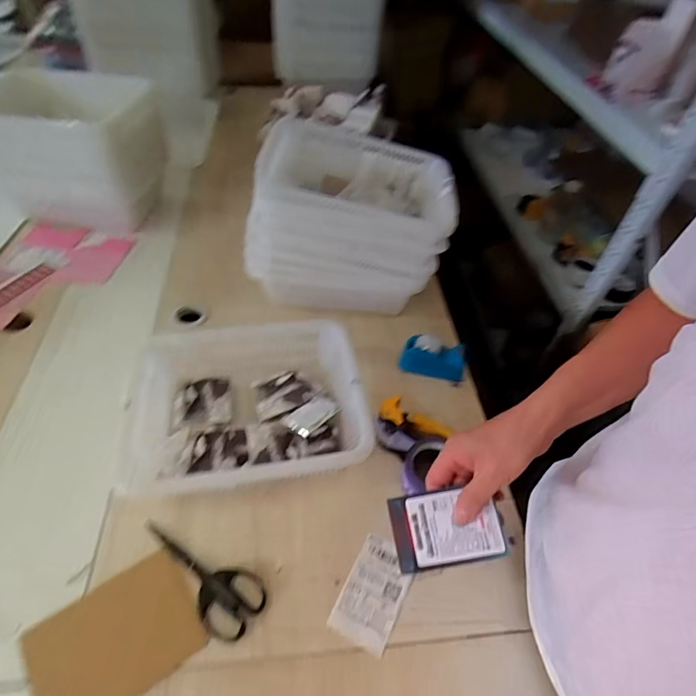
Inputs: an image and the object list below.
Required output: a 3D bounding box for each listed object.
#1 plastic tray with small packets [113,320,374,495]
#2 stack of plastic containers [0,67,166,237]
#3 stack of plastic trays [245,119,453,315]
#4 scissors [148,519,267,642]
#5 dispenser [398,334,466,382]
[{"bbox_3d":[-0.159,0.097,0.706,0.356,0.119,0.271,-5,49,-8],"label":"plastic tray with small packets"},{"bbox_3d":[-0.638,-0.465,1.065,0.334,0.292,0.271,8,48,2],"label":"stack of plastic containers"},{"bbox_3d":[0.017,-0.246,0.913,0.348,0.287,0.313,10,49,4],"label":"stack of plastic trays"},{"bbox_3d":[-0.201,0.297,0.602,0.196,0.009,0.078,29,53,21],"label":"scissors"},{"bbox_3d":[0.157,0.017,0.839,0.117,0.062,0.059,10,49,5],"label":"dispenser"}]

